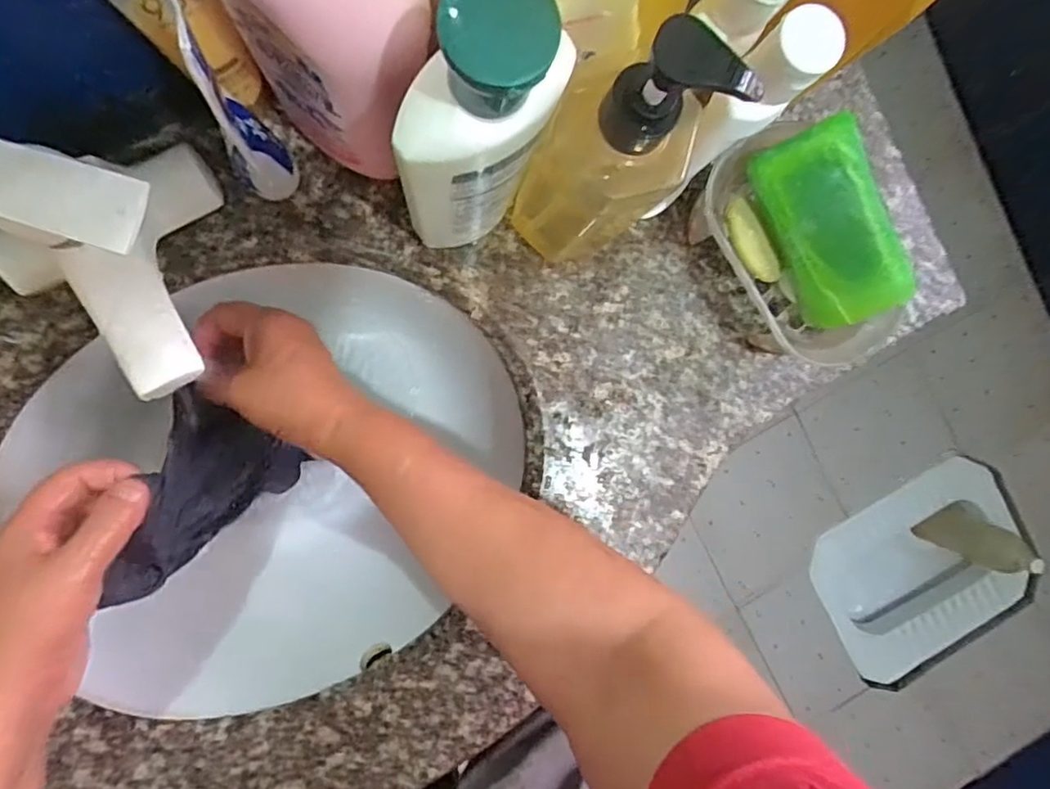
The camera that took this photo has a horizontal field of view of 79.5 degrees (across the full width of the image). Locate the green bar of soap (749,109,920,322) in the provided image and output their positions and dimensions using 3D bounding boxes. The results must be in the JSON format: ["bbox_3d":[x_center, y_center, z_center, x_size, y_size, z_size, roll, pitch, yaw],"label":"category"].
[{"bbox_3d":[0.189,-0.101,0.389,0.064,0.029,0.120,-19,106,32],"label":"green bar of soap"}]

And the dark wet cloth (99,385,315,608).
[{"bbox_3d":[-0.206,0.064,0.434,0.061,0.141,0.118,11,90,-8],"label":"dark wet cloth"}]

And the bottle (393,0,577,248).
[{"bbox_3d":[-0.027,-0.113,0.306,0.057,0.225,0.070,21,88,-8],"label":"bottle"}]

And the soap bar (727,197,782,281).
[{"bbox_3d":[0.144,-0.096,0.403,0.022,0.013,0.056,-33,95,-6],"label":"soap bar"}]

